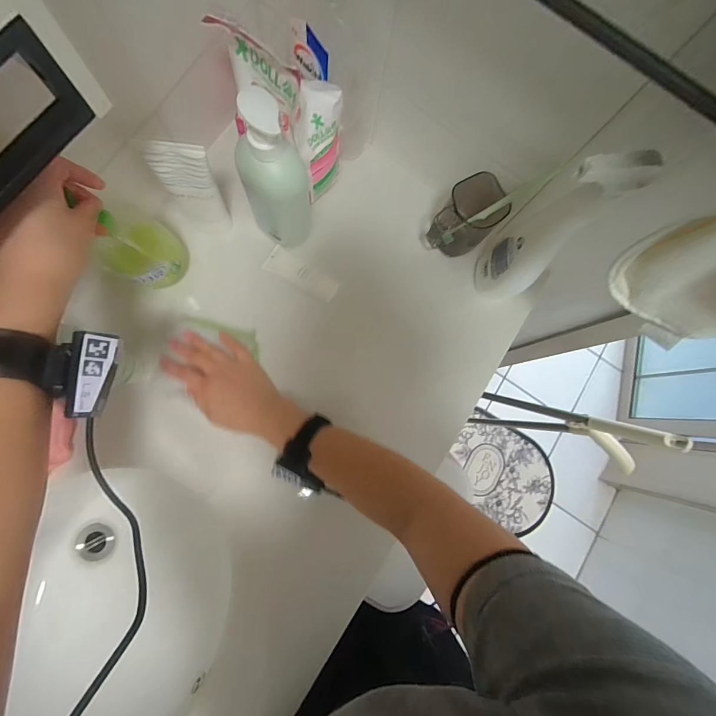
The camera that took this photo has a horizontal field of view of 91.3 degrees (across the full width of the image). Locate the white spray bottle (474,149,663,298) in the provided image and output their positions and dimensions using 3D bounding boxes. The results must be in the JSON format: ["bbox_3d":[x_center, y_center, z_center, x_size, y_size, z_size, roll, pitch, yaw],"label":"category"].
[{"bbox_3d":[0.242,-0.165,0.443,0.075,0.274,0.118,38,80,0],"label":"white spray bottle"}]

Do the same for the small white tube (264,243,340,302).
[{"bbox_3d":[-0.086,-0.126,0.532,0.115,0.013,0.040,33,80,0],"label":"small white tube"}]

